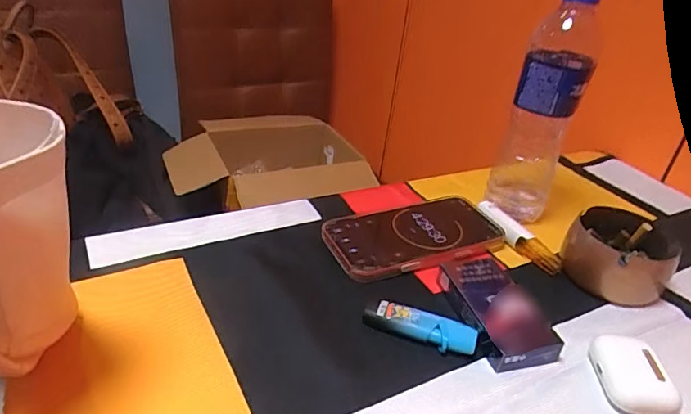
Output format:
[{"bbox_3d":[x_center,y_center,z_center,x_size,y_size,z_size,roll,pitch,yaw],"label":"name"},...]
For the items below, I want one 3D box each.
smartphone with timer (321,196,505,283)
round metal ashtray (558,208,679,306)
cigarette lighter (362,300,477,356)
[{"bbox_3d":[0.066,0.028,0.453,0.165,0.014,0.083,-11,37,-27],"label":"smartphone with timer"},{"bbox_3d":[0.241,0.042,0.432,0.081,0.047,0.083,5,32,-3],"label":"round metal ashtray"},{"bbox_3d":[0.055,0.089,0.358,0.080,0.016,0.023,17,34,14],"label":"cigarette lighter"}]

